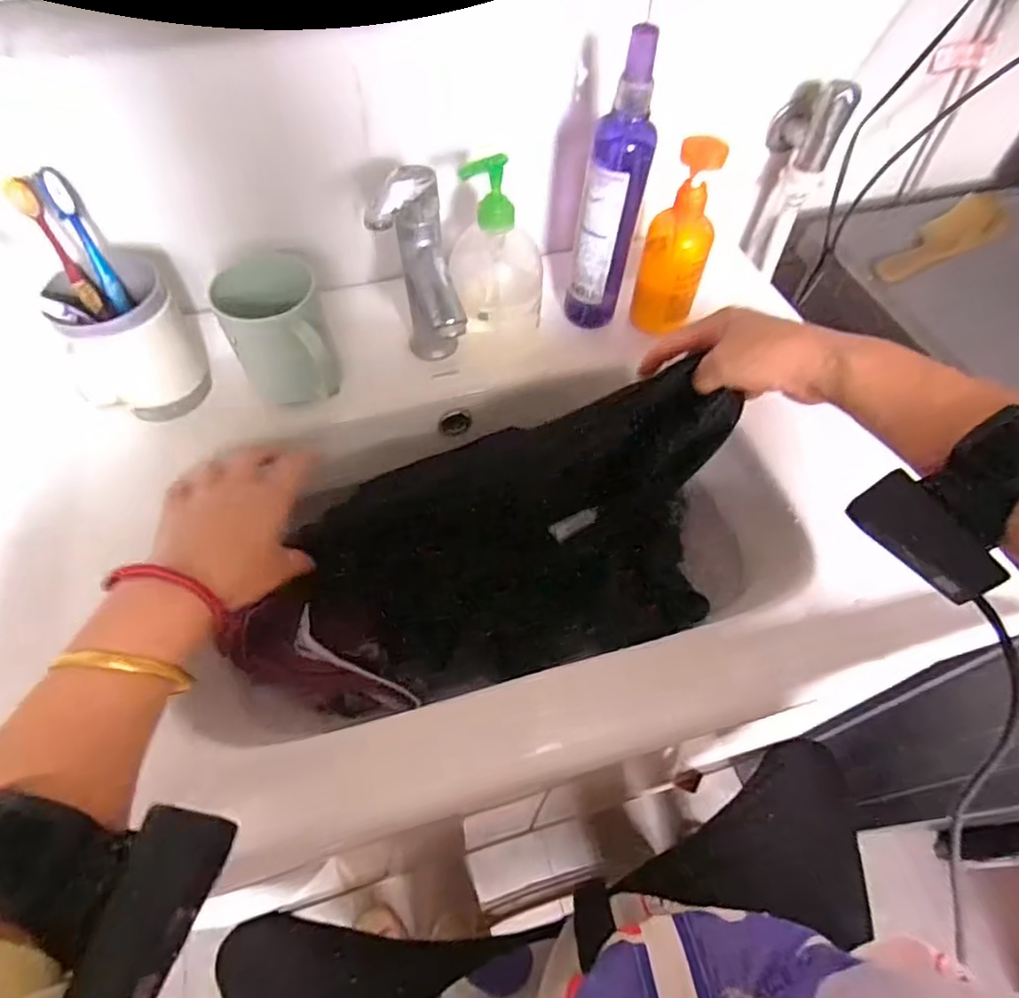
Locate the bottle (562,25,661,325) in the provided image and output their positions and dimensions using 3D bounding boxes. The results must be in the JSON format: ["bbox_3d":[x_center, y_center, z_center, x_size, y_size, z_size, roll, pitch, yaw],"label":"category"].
[{"bbox_3d":[0.087,-0.251,0.494,0.052,0.227,0.053,10,57,5],"label":"bottle"}]

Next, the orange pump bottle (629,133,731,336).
[{"bbox_3d":[0.143,-0.216,0.501,0.056,0.154,0.046,14,57,8],"label":"orange pump bottle"}]

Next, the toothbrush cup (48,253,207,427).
[{"bbox_3d":[-0.311,-0.136,0.486,0.086,0.104,0.096,-24,60,-16],"label":"toothbrush cup"}]

